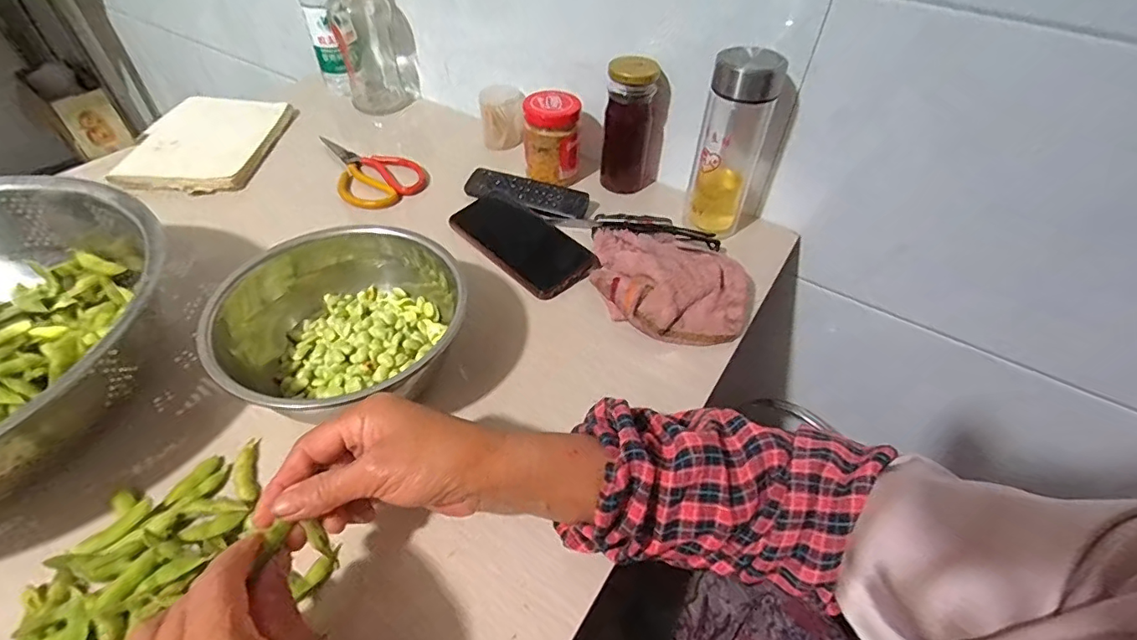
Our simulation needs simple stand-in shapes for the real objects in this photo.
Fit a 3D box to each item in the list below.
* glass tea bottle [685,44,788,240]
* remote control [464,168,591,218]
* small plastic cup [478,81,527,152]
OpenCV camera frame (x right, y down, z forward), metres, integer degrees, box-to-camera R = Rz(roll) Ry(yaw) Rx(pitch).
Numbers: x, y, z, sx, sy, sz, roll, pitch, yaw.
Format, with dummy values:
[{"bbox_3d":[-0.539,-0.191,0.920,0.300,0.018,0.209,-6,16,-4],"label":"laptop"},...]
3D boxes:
[{"bbox_3d":[0.170,-0.181,0.550,0.065,0.189,0.063,20,49,15],"label":"glass tea bottle"},{"bbox_3d":[-0.053,-0.151,0.620,0.151,0.017,0.044,16,48,12],"label":"remote control"},{"bbox_3d":[-0.089,-0.277,0.706,0.058,0.073,0.052,-6,48,-9],"label":"small plastic cup"}]

